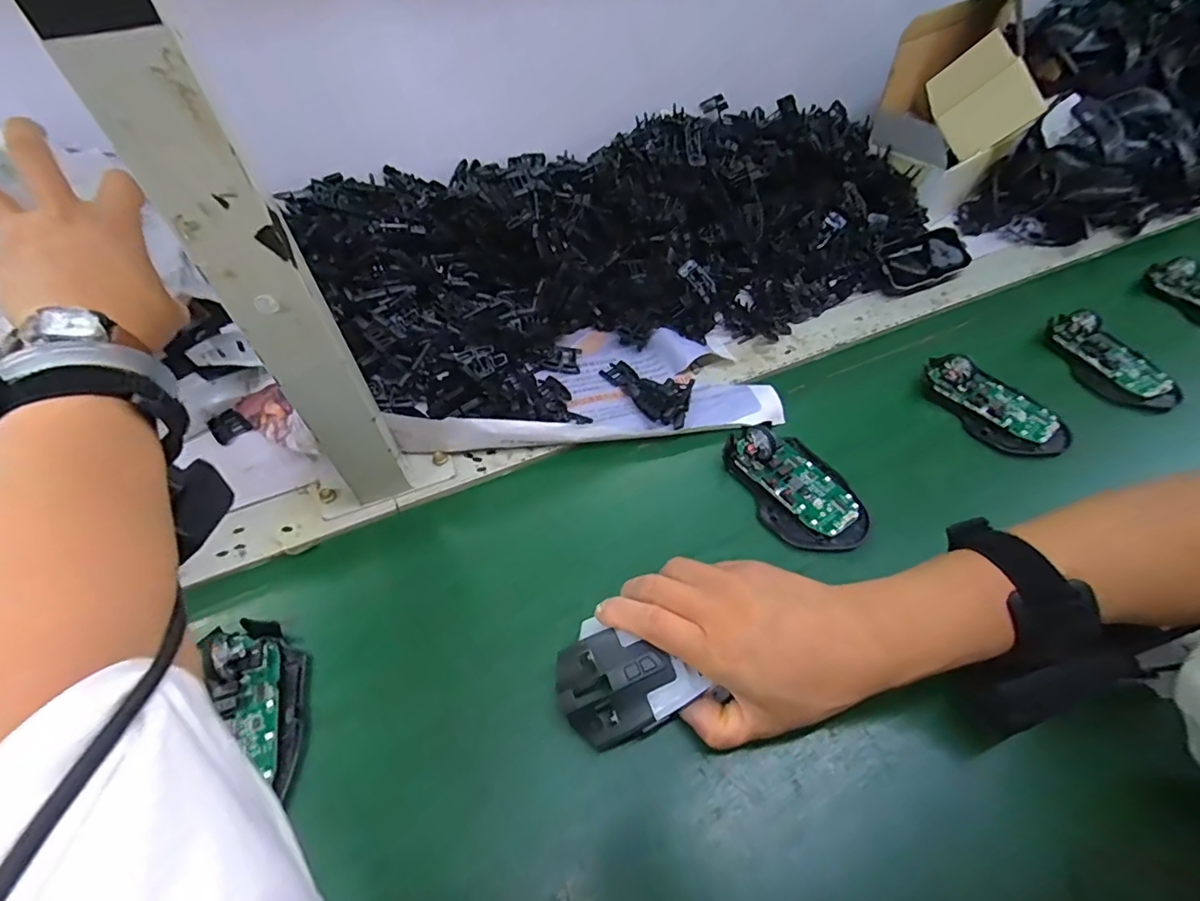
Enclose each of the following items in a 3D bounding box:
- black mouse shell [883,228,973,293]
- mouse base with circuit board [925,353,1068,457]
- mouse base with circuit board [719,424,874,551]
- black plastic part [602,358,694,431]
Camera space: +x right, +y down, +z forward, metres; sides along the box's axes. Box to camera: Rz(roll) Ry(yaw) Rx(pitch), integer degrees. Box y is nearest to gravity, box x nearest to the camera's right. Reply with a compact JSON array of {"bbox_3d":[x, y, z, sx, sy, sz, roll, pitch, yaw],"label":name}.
[{"bbox_3d":[0.337,-0.197,0.551,0.109,0.036,0.056,-20,52,-12],"label":"black mouse shell"},{"bbox_3d":[0.333,-0.045,0.437,0.068,0.029,0.111,-21,52,-13],"label":"mouse base with circuit board"},{"bbox_3d":[0.144,0.022,0.386,0.072,0.027,0.112,-26,54,-17],"label":"mouse base with circuit board"},{"bbox_3d":[0.038,-0.055,0.443,0.089,0.016,0.046,28,58,24],"label":"black plastic part"}]

